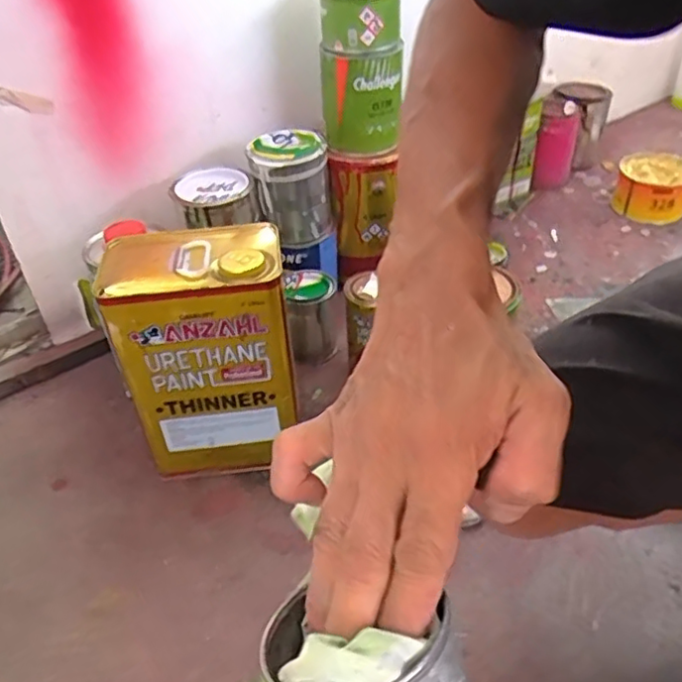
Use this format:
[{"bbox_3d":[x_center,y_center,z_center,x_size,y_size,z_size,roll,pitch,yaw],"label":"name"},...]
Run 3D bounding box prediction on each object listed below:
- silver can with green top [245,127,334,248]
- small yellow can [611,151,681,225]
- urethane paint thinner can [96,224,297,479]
[{"bbox_3d":[-0.065,-0.197,0.818,0.094,0.115,0.087,-9,41,-6],"label":"silver can with green top"},{"bbox_3d":[0.544,-0.264,1.108,0.123,0.071,0.147,15,44,21],"label":"small yellow can"},{"bbox_3d":[-0.133,0.010,0.662,0.164,0.227,0.112,-9,40,-4],"label":"urethane paint thinner can"}]

